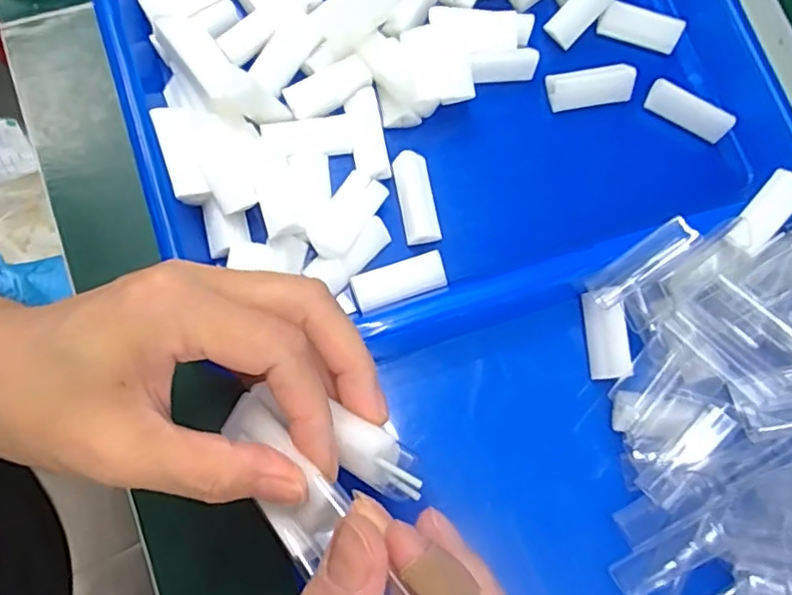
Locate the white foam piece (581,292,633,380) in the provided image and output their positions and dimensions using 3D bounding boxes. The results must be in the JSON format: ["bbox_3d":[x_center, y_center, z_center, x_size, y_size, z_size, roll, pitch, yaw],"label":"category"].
[{"bbox_3d":[0.105,0.019,0.300,0.015,0.018,0.043,-4,79,-7],"label":"white foam piece"}]

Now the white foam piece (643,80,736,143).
[{"bbox_3d":[0.162,-0.103,0.331,0.047,0.014,0.013,31,78,1],"label":"white foam piece"}]

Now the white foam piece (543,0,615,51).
[{"bbox_3d":[0.106,-0.161,0.331,0.046,0.010,0.018,-44,81,20],"label":"white foam piece"}]

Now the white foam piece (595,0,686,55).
[{"bbox_3d":[0.139,-0.153,0.338,0.046,0.009,0.017,20,78,-2],"label":"white foam piece"}]

